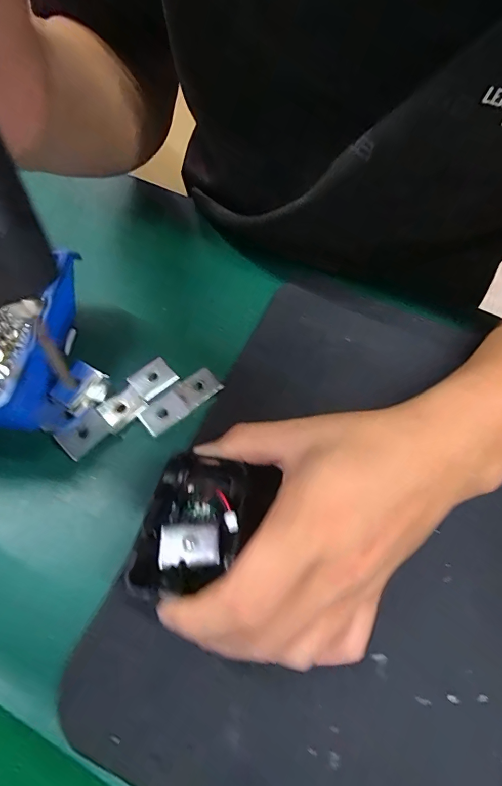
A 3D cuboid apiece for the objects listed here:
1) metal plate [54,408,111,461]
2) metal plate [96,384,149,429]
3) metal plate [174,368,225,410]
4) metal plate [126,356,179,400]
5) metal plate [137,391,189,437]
[{"bbox_3d":[-0.100,0.024,0.233,0.026,0.004,0.020,-43,80,-13],"label":"metal plate"},{"bbox_3d":[-0.080,0.008,0.245,0.026,0.004,0.020,-39,70,-21],"label":"metal plate"},{"bbox_3d":[-0.034,-0.003,0.255,0.026,0.005,0.019,-35,69,-20],"label":"metal plate"},{"bbox_3d":[-0.064,-0.010,0.254,0.027,0.004,0.022,-38,70,-21],"label":"metal plate"},{"bbox_3d":[-0.055,0.011,0.243,0.027,0.004,0.019,-37,69,-20],"label":"metal plate"}]

